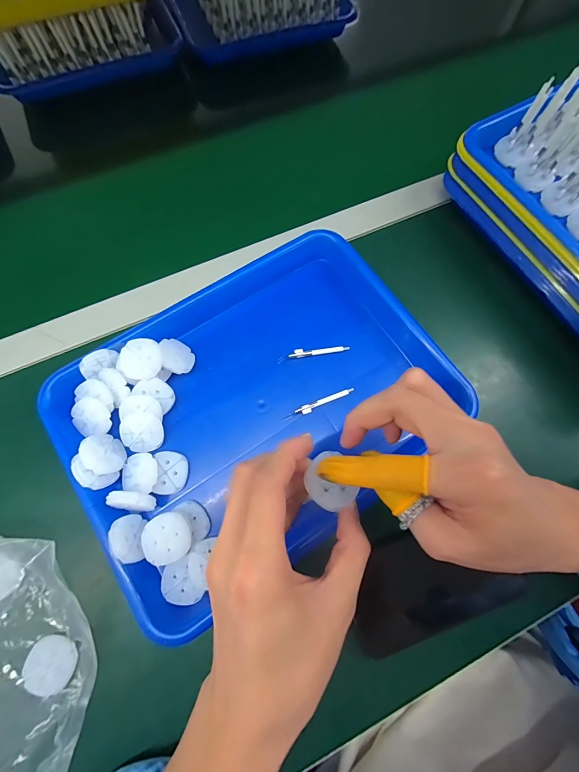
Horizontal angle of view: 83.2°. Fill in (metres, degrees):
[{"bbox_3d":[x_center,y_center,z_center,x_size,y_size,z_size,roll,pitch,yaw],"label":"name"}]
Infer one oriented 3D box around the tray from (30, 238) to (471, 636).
[{"bbox_3d":[-0.030,0.007,0.297,0.324,0.037,0.237,-35,75,-12],"label":"tray"}]

